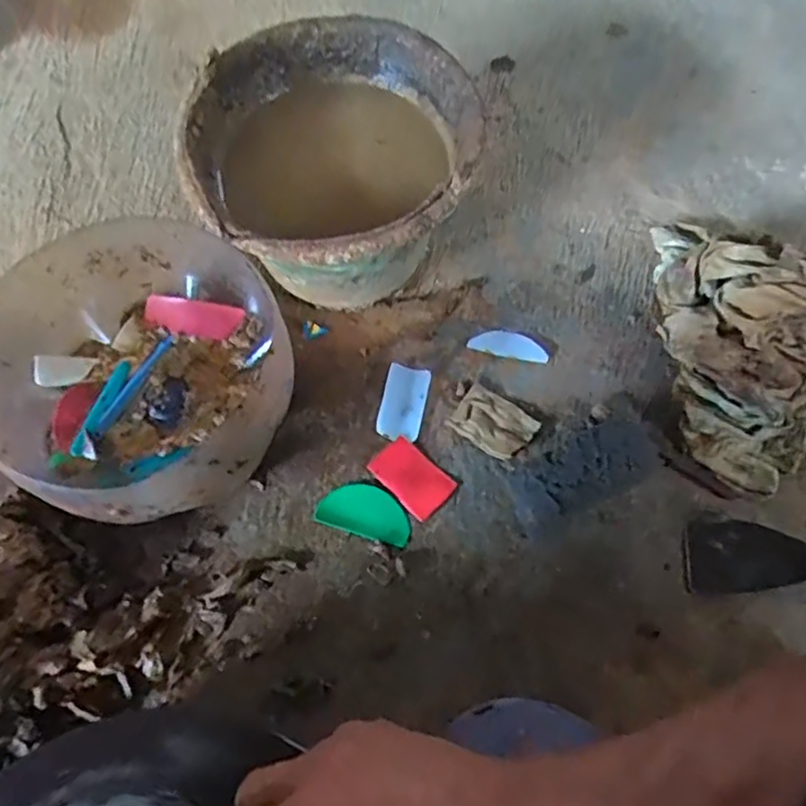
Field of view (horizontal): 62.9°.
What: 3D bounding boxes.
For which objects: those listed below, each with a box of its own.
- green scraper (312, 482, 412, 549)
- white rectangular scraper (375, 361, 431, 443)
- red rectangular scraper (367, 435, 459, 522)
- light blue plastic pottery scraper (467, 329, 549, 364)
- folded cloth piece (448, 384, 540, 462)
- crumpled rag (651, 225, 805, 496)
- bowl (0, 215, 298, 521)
[{"bbox_3d":[-0.032,0.096,0.589,0.083,0.004,0.045,15,67,5],"label":"green scraper"},{"bbox_3d":[0.001,-0.001,0.631,0.042,0.013,0.073,13,66,4],"label":"white rectangular scraper"},{"bbox_3d":[0.008,0.067,0.604,0.073,0.004,0.047,42,72,15],"label":"red rectangular scraper"},{"bbox_3d":[0.106,-0.060,0.659,0.077,0.005,0.030,14,67,4],"label":"light blue plastic pottery scraper"},{"bbox_3d":[0.086,0.018,0.622,0.074,0.015,0.055,34,69,12],"label":"folded cloth piece"},{"bbox_3d":[0.372,-0.074,0.621,0.219,0.102,0.290,-1,66,-2],"label":"crumpled rag"},{"bbox_3d":[-0.227,-0.021,0.577,0.247,0.129,0.255,1,66,-1],"label":"bowl"}]

